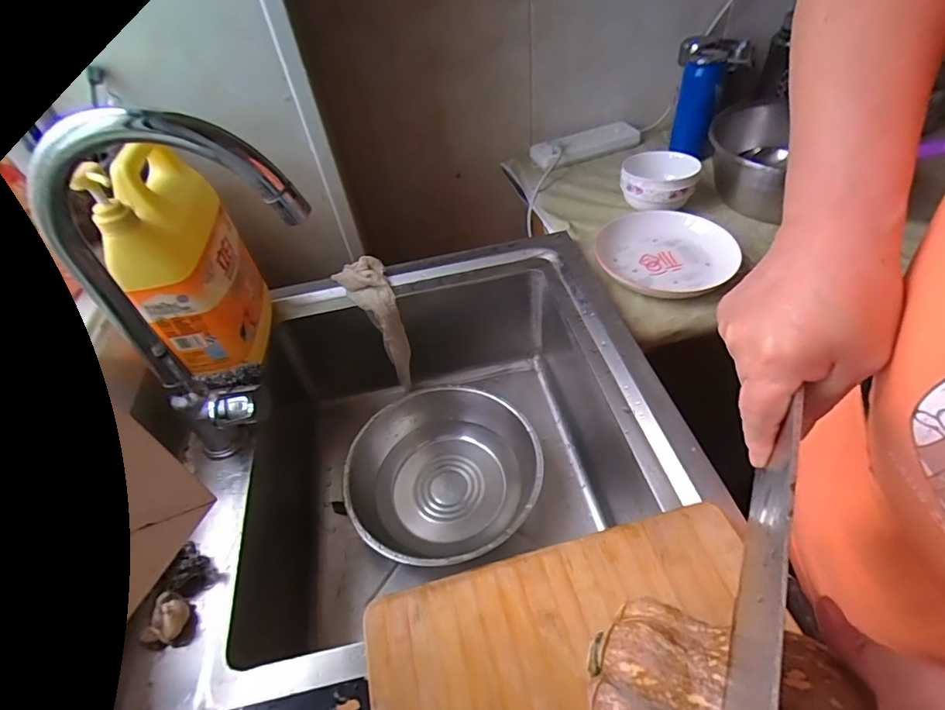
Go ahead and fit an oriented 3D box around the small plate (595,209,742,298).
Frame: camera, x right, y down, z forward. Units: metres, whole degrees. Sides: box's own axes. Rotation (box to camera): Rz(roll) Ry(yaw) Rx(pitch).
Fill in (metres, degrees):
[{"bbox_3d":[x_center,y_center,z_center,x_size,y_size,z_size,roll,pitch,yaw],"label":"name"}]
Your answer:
[{"bbox_3d":[0.289,-0.153,0.731,0.193,0.047,0.200,-8,49,10],"label":"small plate"}]

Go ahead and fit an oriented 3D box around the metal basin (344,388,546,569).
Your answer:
[{"bbox_3d":[-0.039,0.173,0.693,0.259,0.085,0.267,-4,47,4],"label":"metal basin"}]

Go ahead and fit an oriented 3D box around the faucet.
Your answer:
[{"bbox_3d":[-0.222,-0.029,0.436,0.211,0.349,0.057,0,47,10],"label":"faucet"}]

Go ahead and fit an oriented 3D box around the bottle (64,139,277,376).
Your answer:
[{"bbox_3d":[-0.328,-0.111,0.572,0.086,0.231,0.171,-13,47,-4],"label":"bottle"}]

